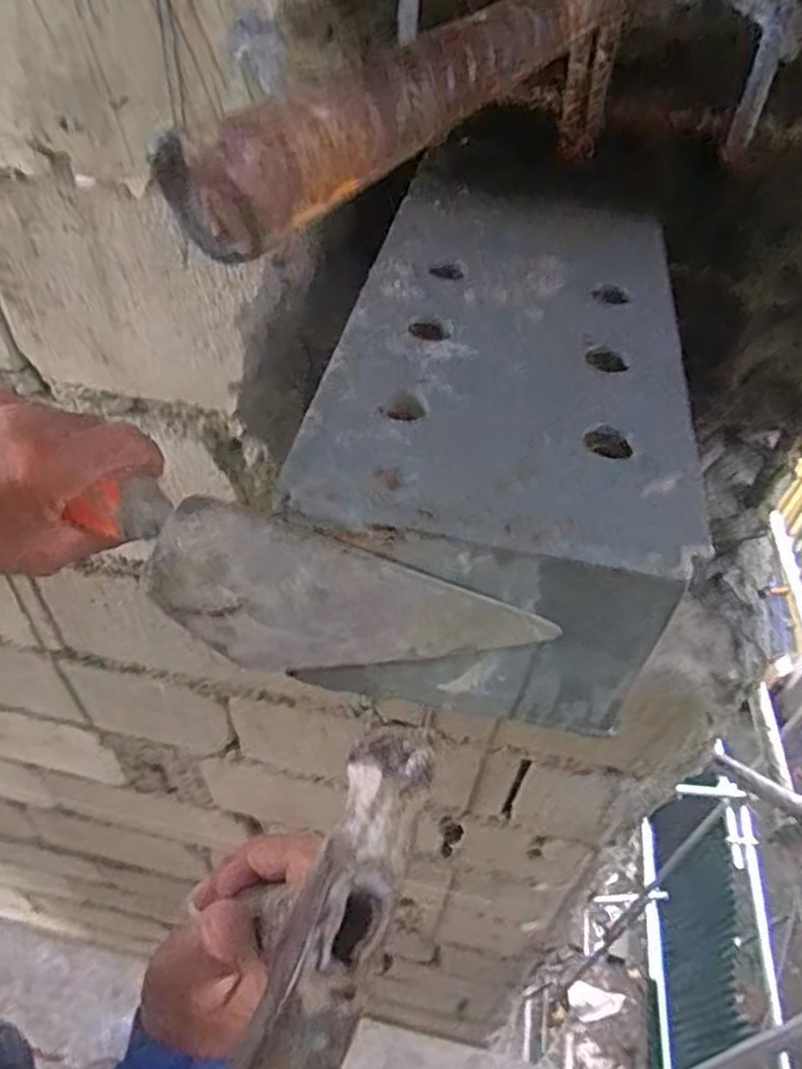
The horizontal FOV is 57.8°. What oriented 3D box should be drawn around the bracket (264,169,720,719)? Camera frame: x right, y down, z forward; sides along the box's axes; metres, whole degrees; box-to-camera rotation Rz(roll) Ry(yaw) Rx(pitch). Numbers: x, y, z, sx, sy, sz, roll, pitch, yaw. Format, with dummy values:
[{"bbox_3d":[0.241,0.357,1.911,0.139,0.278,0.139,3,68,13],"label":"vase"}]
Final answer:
[{"bbox_3d":[0.055,-0.079,0.413,0.165,0.110,0.333,10,47,4],"label":"bracket"}]

